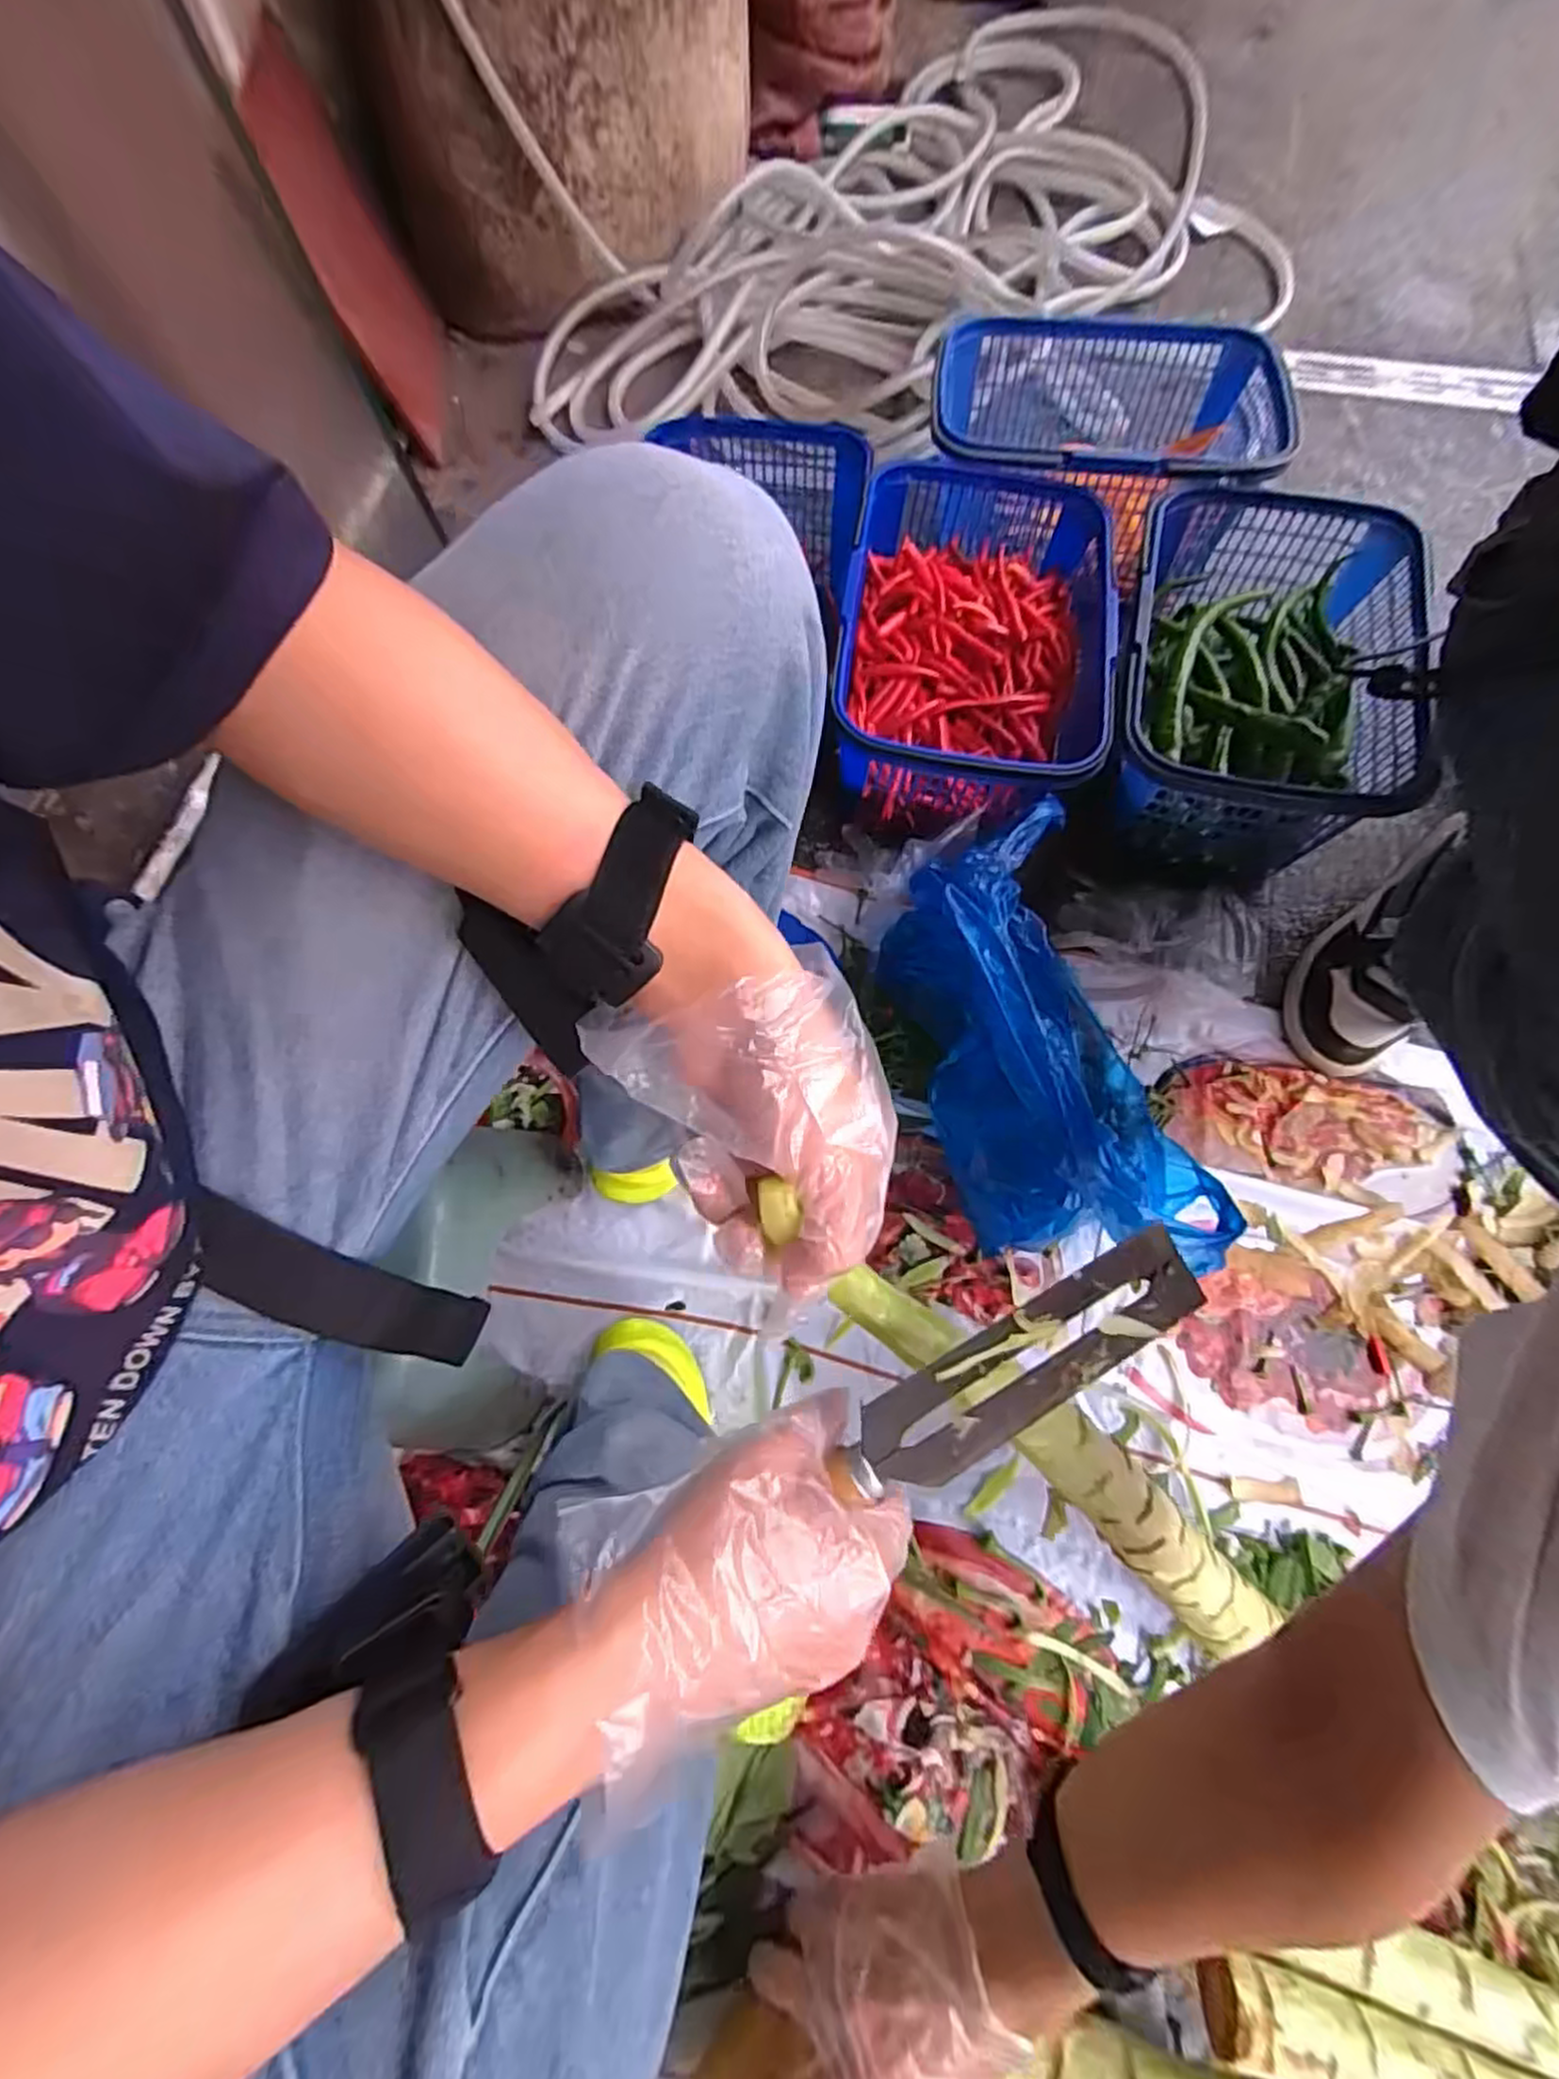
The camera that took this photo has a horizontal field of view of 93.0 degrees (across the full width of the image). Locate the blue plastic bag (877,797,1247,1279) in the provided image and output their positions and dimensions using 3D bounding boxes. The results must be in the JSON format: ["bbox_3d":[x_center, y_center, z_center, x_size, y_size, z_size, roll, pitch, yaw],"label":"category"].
[{"bbox_3d":[0.202,0.012,0.578,0.187,0.176,0.341,-21,73,-4],"label":"blue plastic bag"}]

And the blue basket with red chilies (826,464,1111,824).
[{"bbox_3d":[0.194,-0.351,0.706,0.254,0.168,0.346,9,73,5],"label":"blue basket with red chilies"}]

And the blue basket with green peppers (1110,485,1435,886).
[{"bbox_3d":[0.421,-0.318,0.679,0.231,0.166,0.317,20,74,8],"label":"blue basket with green peppers"}]

